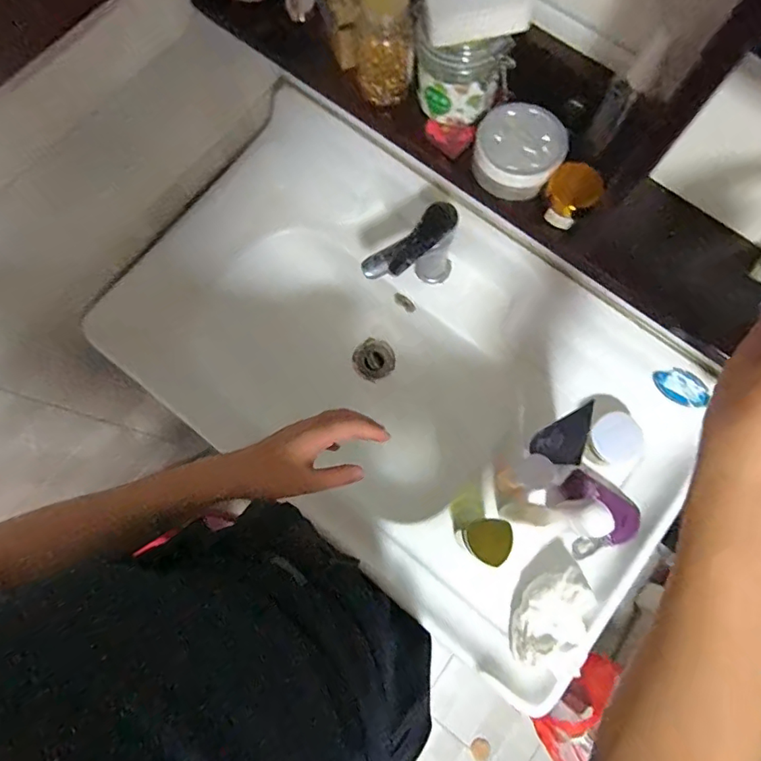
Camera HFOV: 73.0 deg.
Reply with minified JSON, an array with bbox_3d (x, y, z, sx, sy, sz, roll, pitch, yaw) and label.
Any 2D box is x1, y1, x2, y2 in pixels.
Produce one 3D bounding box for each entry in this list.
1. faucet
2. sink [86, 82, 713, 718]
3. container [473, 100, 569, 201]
[{"bbox_3d":[0.045,-0.161,0.696,0.138,0.169,0.049,-33,78,-7],"label":"faucet"},{"bbox_3d":[0.026,-0.009,0.727,0.778,0.187,0.475,36,79,9],"label":"sink"},{"bbox_3d":[0.120,-0.199,0.455,0.073,0.040,0.075,0,76,1],"label":"container"}]

